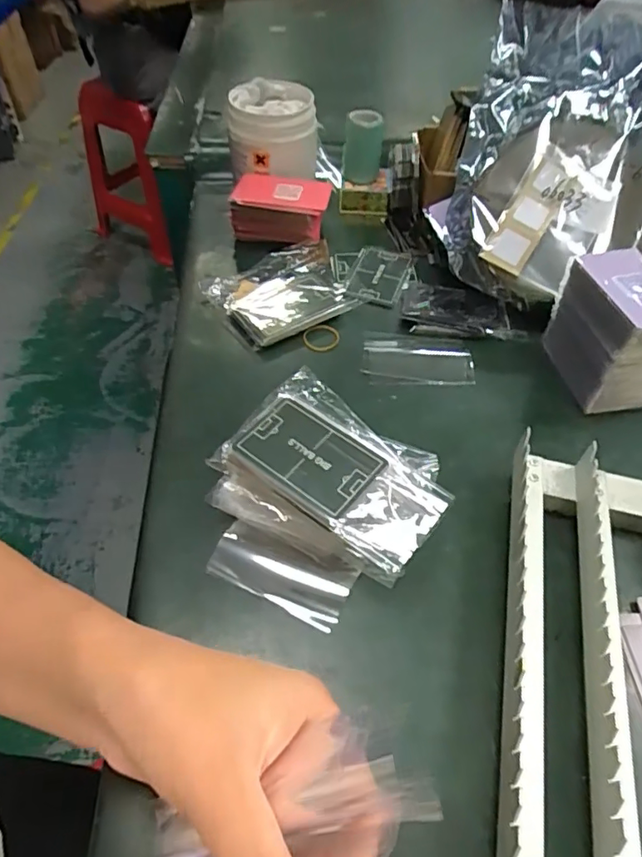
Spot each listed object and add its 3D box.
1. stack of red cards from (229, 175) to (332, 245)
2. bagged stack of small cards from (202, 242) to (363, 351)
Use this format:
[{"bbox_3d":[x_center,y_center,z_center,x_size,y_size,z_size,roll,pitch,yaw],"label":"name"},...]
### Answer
[{"bbox_3d":[-0.043,-0.224,0.559,0.101,0.051,0.064,9,51,5],"label":"stack of red cards"},{"bbox_3d":[-0.029,-0.133,0.512,0.137,0.019,0.106,-29,57,-23],"label":"bagged stack of small cards"}]

